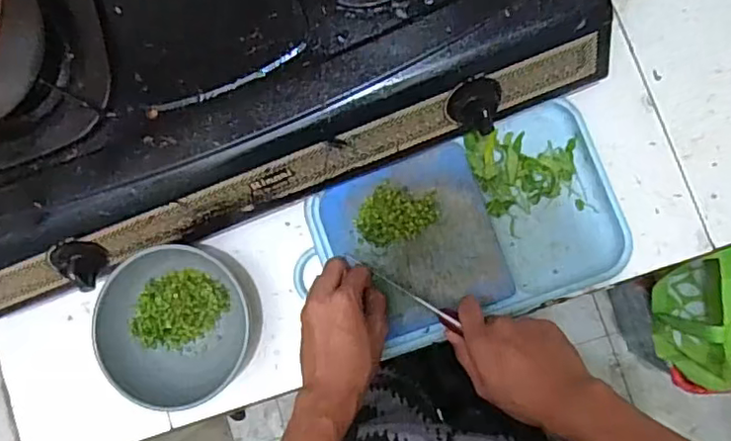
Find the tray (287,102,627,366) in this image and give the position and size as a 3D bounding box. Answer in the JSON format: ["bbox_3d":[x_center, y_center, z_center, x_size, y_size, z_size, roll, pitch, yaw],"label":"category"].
[{"bbox_3d":[0.105,0.011,0.631,0.295,0.036,0.186,-22,83,4],"label":"tray"}]

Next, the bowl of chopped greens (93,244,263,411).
[{"bbox_3d":[-0.192,0.110,0.636,0.141,0.074,0.162,-4,84,6],"label":"bowl of chopped greens"}]

